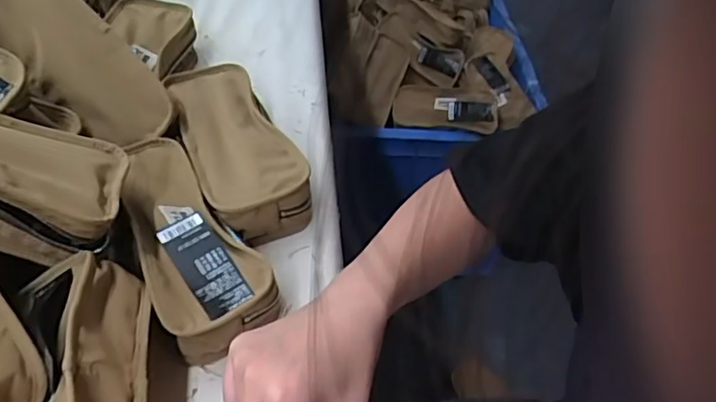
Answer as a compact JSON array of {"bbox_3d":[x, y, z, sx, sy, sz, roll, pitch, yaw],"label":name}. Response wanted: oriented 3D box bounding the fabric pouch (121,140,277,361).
[{"bbox_3d":[-0.139,0.028,0.452,0.077,0.044,0.189,-26,56,-28],"label":"fabric pouch"}]

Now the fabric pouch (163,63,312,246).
[{"bbox_3d":[-0.112,-0.046,0.533,0.086,0.053,0.187,-16,51,-20],"label":"fabric pouch"}]

